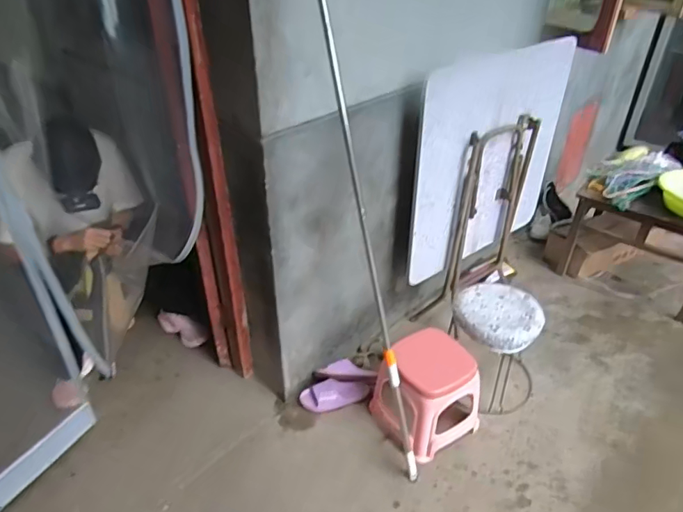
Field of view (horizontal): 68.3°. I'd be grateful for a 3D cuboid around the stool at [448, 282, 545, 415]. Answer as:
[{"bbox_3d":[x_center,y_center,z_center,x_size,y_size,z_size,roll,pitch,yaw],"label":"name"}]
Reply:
[{"bbox_3d":[0.556,0.313,1.815,0.298,0.349,0.312,1,35,-1],"label":"stool"}]

